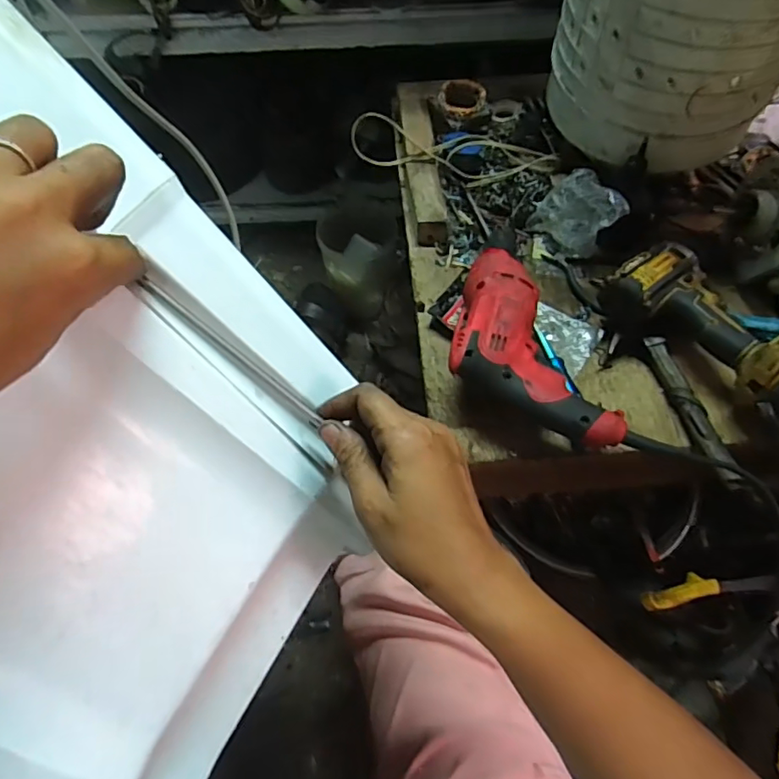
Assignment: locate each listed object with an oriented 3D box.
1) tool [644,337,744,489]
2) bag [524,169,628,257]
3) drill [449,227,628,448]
[{"bbox_3d":[0.306,0.020,0.565,0.024,0.024,0.171,-10,61,-4],"label":"tool"},{"bbox_3d":[0.231,-0.215,0.663,0.065,0.088,0.101,-40,67,-19],"label":"bag"},{"bbox_3d":[0.118,-0.050,0.577,0.130,0.085,0.286,-15,61,-6],"label":"drill"}]

